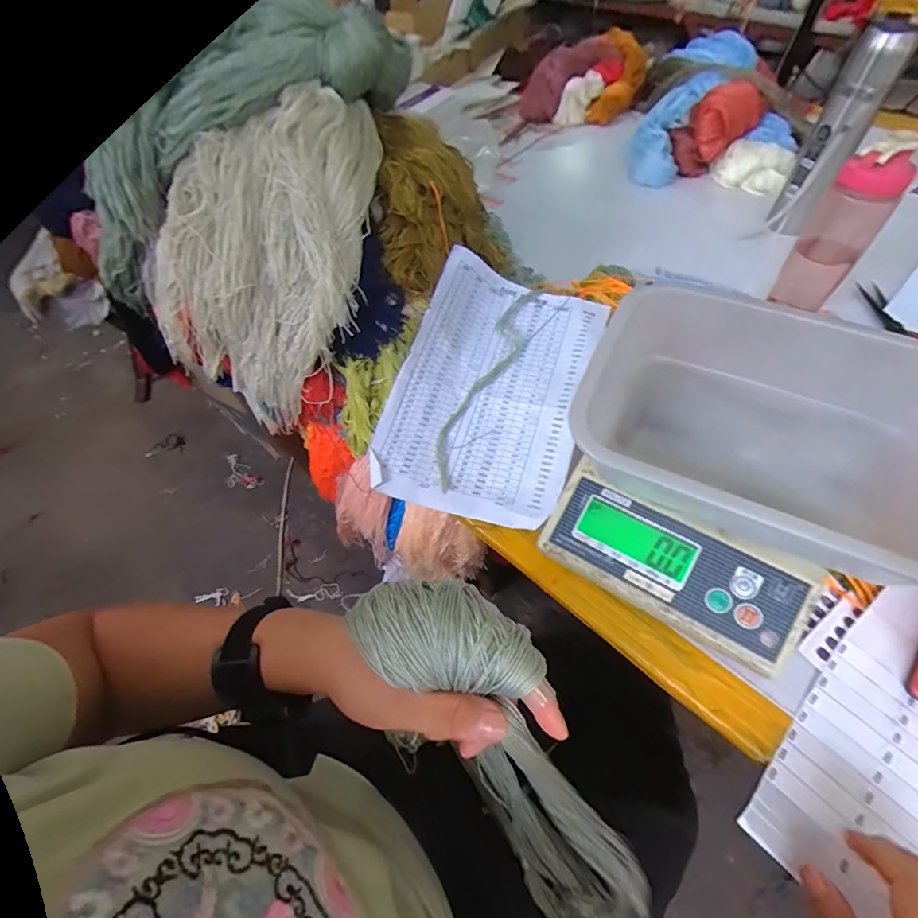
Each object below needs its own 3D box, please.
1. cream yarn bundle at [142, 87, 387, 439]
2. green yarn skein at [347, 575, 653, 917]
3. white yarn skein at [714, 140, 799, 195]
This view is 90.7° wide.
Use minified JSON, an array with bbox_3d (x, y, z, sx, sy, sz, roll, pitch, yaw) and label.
[{"bbox_3d":[-0.209,-0.211,0.469,0.220,0.332,0.070,22,16,-2],"label":"cream yarn bundle"},{"bbox_3d":[0.060,0.254,0.320,0.079,0.434,0.088,-34,25,-19],"label":"green yarn skein"},{"bbox_3d":[0.501,-0.500,0.772,0.122,0.052,0.073,25,60,19],"label":"white yarn skein"}]

